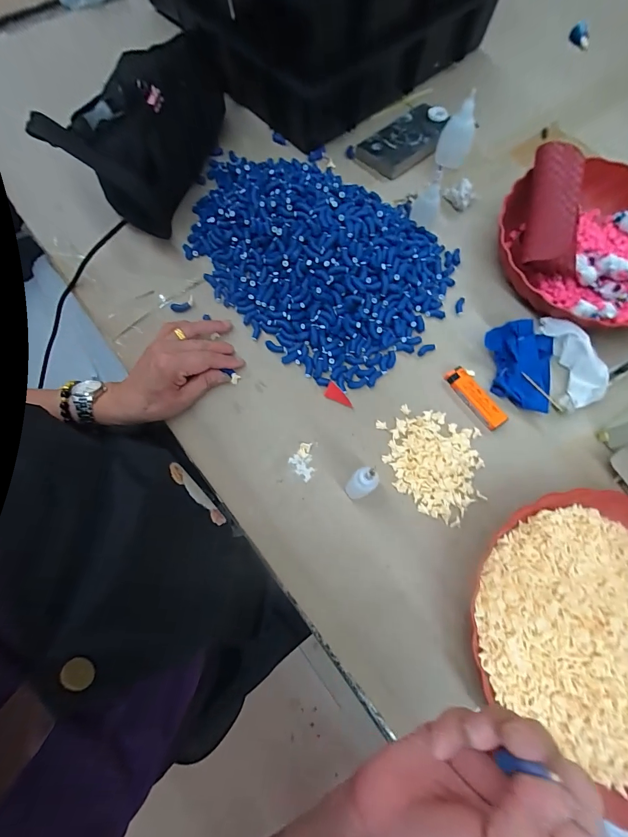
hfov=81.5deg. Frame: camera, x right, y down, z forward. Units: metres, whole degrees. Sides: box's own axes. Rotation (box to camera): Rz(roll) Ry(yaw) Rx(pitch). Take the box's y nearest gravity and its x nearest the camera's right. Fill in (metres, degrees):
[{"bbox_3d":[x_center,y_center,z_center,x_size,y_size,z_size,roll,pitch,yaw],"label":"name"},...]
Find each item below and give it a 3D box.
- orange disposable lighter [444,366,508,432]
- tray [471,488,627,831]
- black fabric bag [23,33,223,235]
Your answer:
[{"bbox_3d":[0.183,-0.024,0.412,0.024,0.008,0.081,-35,76,-8],"label":"orange disposable lighter"},{"bbox_3d":[0.263,0.193,0.329,0.244,0.035,0.240,42,79,13],"label":"tray"},{"bbox_3d":[-0.217,-0.345,0.456,0.125,0.112,0.203,16,75,6],"label":"black fabric bag"}]

